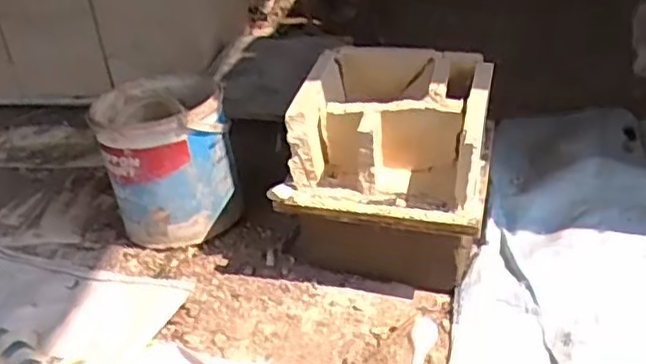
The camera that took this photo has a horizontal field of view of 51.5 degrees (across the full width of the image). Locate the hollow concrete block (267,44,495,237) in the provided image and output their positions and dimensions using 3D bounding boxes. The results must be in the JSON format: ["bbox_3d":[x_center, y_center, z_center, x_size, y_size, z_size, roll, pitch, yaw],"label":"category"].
[{"bbox_3d":[0.085,-0.064,0.825,0.232,0.123,0.234,4,33,19],"label":"hollow concrete block"}]

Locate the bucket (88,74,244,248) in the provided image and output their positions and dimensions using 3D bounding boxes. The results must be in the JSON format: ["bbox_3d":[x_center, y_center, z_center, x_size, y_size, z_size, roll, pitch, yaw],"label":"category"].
[{"bbox_3d":[-0.218,-0.033,0.956,0.165,0.195,0.177,-3,33,2],"label":"bucket"}]

